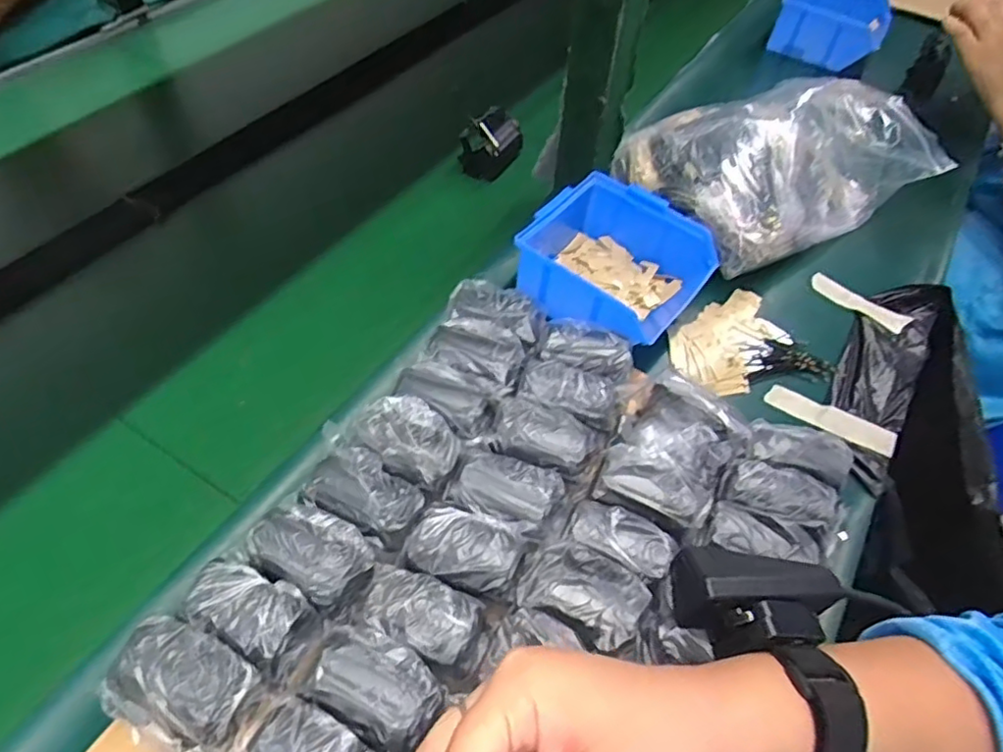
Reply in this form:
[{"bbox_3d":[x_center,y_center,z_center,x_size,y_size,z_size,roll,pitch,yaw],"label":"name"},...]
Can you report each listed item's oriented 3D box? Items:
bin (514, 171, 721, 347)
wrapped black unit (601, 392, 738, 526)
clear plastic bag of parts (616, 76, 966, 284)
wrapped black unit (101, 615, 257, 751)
[{"bbox_3d":[0.089,-0.086,0.522,0.131,0.064,0.131,33,58,19],"label":"bin"},{"bbox_3d":[0.115,0.052,0.419,0.069,0.032,0.090,29,56,16],"label":"wrapped black unit"},{"bbox_3d":[0.255,-0.214,0.604,0.257,0.084,0.194,-22,58,-19],"label":"clear plastic bag of parts"},{"bbox_3d":[-0.165,0.163,0.325,0.067,0.043,0.052,25,56,14],"label":"wrapped black unit"}]

